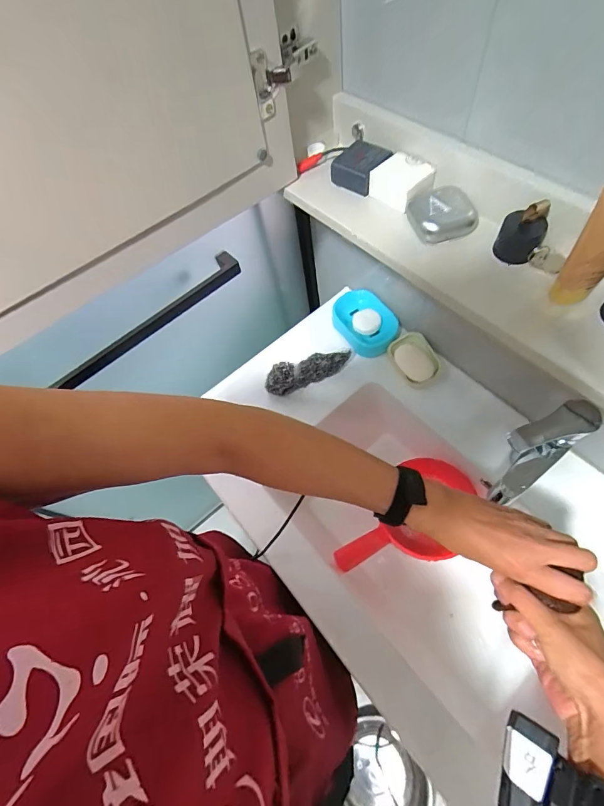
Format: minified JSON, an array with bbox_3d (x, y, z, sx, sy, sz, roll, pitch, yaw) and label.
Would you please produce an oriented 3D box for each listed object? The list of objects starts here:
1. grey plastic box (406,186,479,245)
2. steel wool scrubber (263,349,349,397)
[{"bbox_3d":[0.167,-0.225,0.460,0.069,0.042,0.059,-14,64,-4],"label":"grey plastic box"},{"bbox_3d":[0.009,-0.065,0.747,0.169,0.046,0.048,-22,65,-8],"label":"steel wool scrubber"}]

